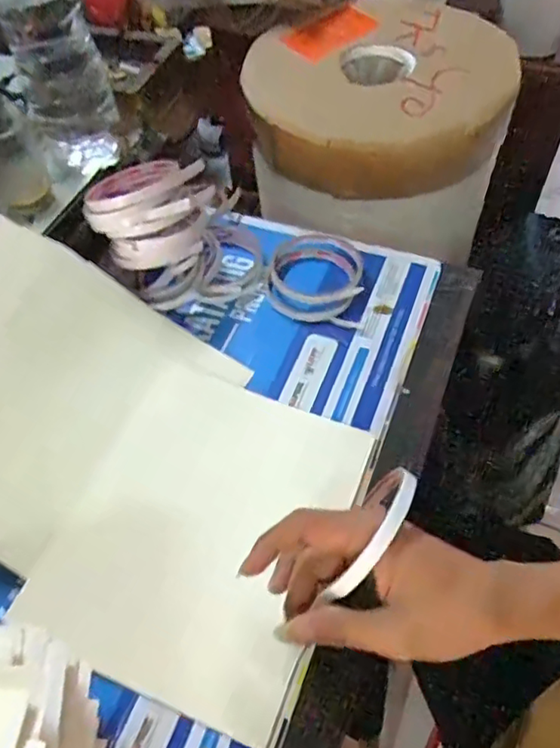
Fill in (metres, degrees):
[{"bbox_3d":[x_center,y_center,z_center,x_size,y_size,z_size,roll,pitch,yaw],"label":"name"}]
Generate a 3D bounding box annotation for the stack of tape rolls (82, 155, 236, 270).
[{"bbox_3d":[-0.110,-0.150,0.503,0.109,0.056,0.114,32,62,23],"label":"stack of tape rolls"}]

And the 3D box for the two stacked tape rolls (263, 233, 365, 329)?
[{"bbox_3d":[0.032,-0.090,0.517,0.085,0.019,0.104,6,55,7],"label":"two stacked tape rolls"}]

